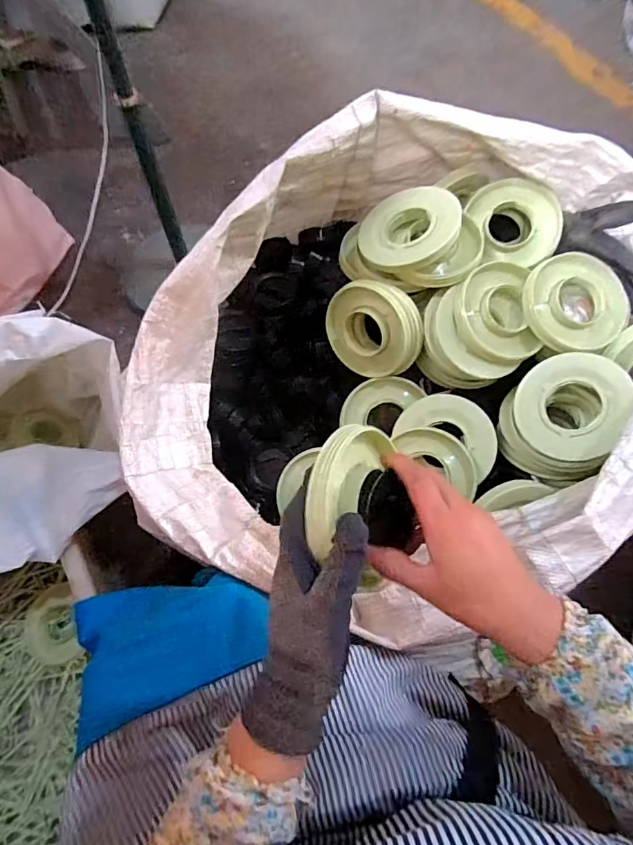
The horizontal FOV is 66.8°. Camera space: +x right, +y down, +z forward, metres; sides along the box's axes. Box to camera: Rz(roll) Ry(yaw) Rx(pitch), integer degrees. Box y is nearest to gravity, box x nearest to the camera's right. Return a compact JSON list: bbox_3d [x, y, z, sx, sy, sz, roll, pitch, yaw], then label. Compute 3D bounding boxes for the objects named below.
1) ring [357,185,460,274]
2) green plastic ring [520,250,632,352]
[{"bbox_3d":[0.116,-0.244,0.605,0.123,0.023,0.109,-12,70,23],"label":"ring"},{"bbox_3d":[0.325,-0.150,0.604,0.124,0.026,0.123,0,90,-4],"label":"green plastic ring"}]

